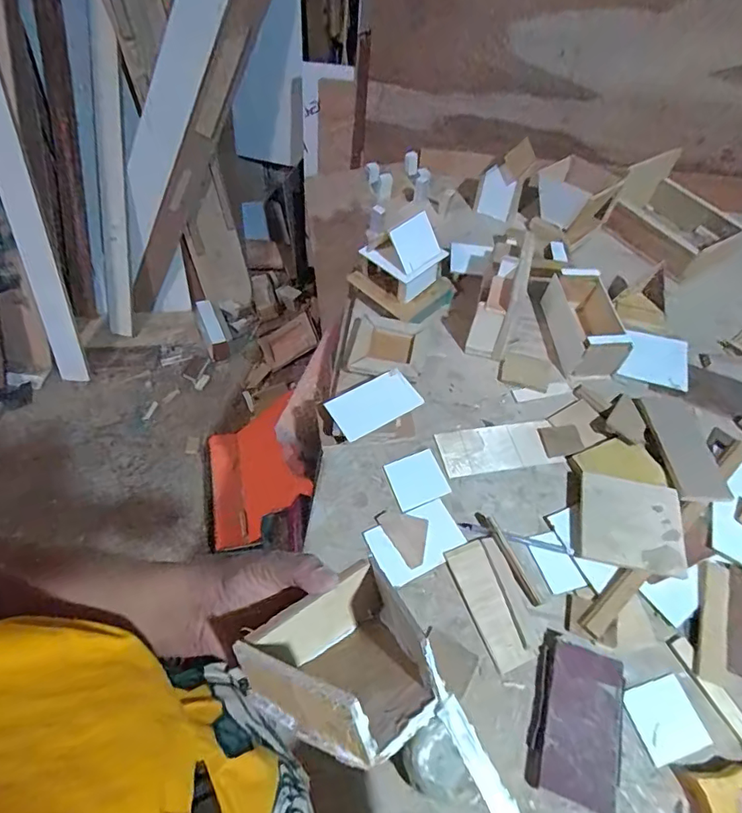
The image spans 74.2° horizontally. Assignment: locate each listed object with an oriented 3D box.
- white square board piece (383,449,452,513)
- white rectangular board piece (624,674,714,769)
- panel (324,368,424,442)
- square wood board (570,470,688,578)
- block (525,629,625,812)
[{"bbox_3d":[0.061,0.097,0.655,0.074,0.007,0.069,-18,57,-17],"label":"white square board piece"},{"bbox_3d":[0.307,0.324,0.510,0.067,0.007,0.066,-13,56,-14],"label":"white rectangular board piece"},{"bbox_3d":[0.004,-0.004,0.666,0.116,0.012,0.070,-28,66,-11],"label":"panel"},{"bbox_3d":[0.316,0.142,0.602,0.118,0.006,0.112,8,60,16],"label":"square wood board"},{"bbox_3d":[0.209,0.315,0.496,0.083,0.019,0.137,19,55,9],"label":"block"}]

